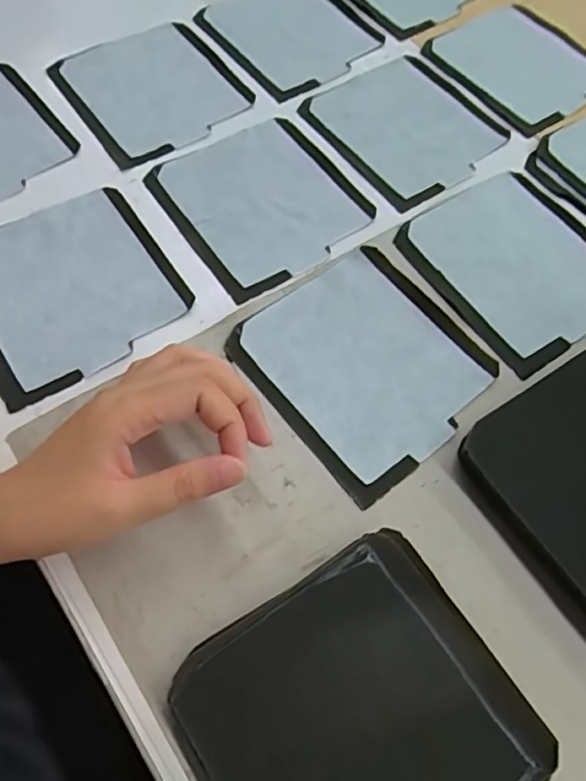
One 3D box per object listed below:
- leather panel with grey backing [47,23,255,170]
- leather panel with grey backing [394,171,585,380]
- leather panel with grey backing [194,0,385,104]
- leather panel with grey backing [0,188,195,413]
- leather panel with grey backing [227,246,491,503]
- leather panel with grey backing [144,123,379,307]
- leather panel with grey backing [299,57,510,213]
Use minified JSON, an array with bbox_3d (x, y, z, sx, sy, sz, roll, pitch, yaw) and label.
[{"bbox_3d":[-0.110,-0.242,0.467,0.126,0.004,0.135,-30,68,-17],"label":"leather panel with grey backing"},{"bbox_3d":[0.156,-0.090,0.405,0.126,0.005,0.133,-30,68,-17],"label":"leather panel with grey backing"},{"bbox_3d":[-0.001,-0.317,0.510,0.135,0.008,0.135,-35,70,-19],"label":"leather panel with grey backing"},{"bbox_3d":[-0.144,-0.068,0.375,0.127,0.006,0.131,-29,68,-17],"label":"leather panel with grey backing"},{"bbox_3d":[0.046,-0.020,0.359,0.127,0.004,0.133,-35,70,-19],"label":"leather panel with grey backing"},{"bbox_3d":[-0.021,-0.138,0.423,0.127,0.008,0.136,-30,68,-17],"label":"leather panel with grey backing"},{"bbox_3d":[0.091,-0.212,0.462,0.123,0.004,0.133,-32,69,-18],"label":"leather panel with grey backing"}]

